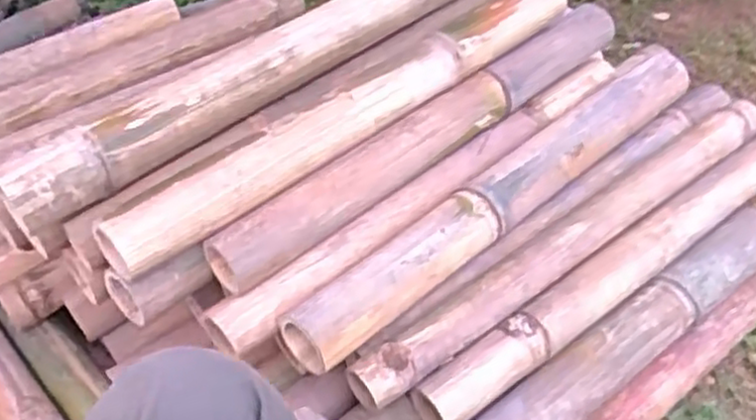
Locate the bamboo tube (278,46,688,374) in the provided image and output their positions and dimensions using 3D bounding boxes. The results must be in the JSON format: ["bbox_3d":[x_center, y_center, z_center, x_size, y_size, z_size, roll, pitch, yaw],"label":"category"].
[{"bbox_3d":[0.149,-0.026,0.845,0.605,0.071,0.071,-33,46,-29],"label":"bamboo tube"}]

